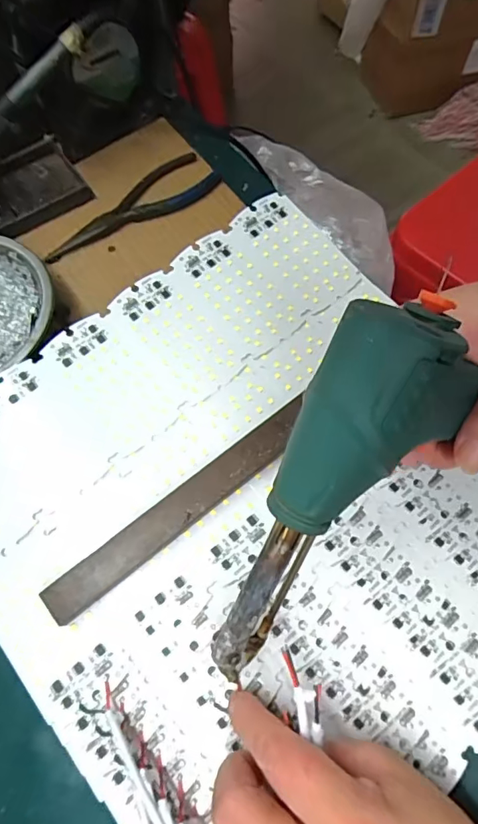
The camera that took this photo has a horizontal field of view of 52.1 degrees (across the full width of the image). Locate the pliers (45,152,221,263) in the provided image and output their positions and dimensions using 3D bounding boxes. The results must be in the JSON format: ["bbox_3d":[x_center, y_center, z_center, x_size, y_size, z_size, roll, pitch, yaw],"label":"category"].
[{"bbox_3d":[-0.089,-0.170,0.399,0.154,0.008,0.048,-31,66,-12],"label":"pliers"}]

